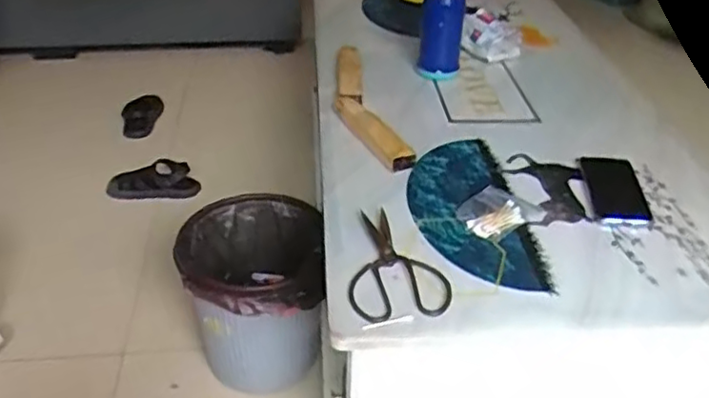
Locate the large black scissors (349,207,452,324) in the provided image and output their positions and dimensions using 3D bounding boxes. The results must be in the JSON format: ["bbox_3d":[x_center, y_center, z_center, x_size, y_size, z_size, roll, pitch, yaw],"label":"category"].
[{"bbox_3d":[0.055,0.070,0.798,0.115,0.015,0.204,2,35,1],"label":"large black scissors"}]

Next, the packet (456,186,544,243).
[{"bbox_3d":[0.190,0.020,0.888,0.107,0.013,0.087,-28,45,-35],"label":"packet"}]

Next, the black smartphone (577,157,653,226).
[{"bbox_3d":[0.374,-0.015,0.947,0.076,0.014,0.167,4,35,4],"label":"black smartphone"}]

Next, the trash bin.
[{"bbox_3d":[-0.165,0.175,1.093,0.219,0.263,0.249,-5,36,-9],"label":"trash bin"}]

